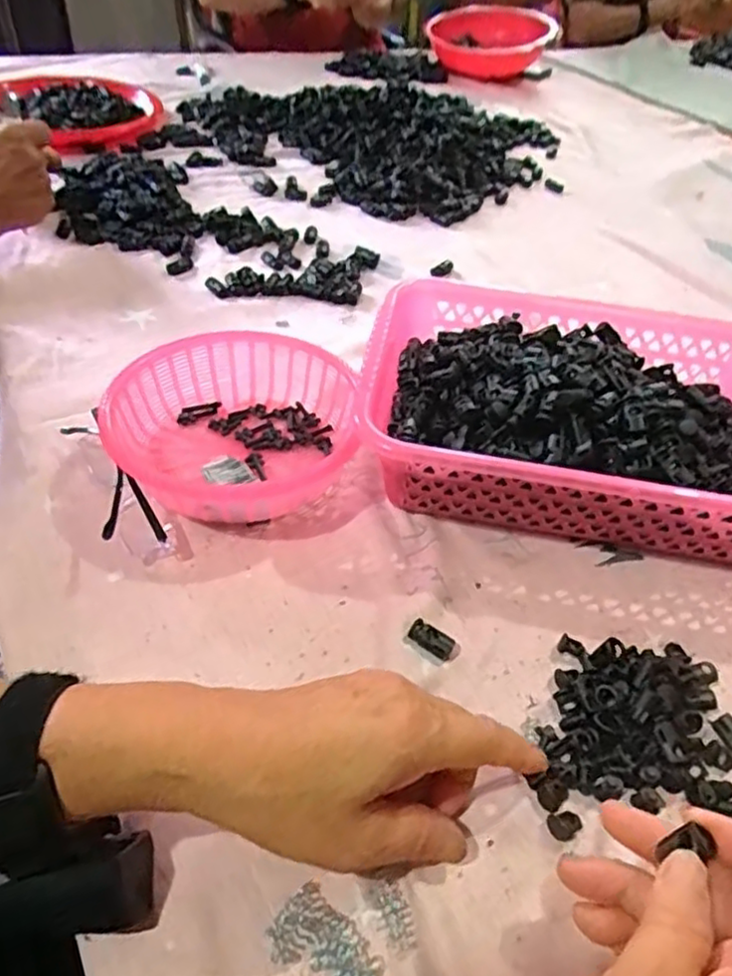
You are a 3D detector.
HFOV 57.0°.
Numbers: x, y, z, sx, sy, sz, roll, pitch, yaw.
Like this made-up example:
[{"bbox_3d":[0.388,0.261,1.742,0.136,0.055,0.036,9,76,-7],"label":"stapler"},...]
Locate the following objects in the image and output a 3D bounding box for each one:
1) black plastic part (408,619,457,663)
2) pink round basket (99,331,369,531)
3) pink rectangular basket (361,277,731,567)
[{"bbox_3d":[0.036,0.084,0.371,0.025,0.010,0.013,28,49,21],"label":"black plastic part"},{"bbox_3d":[-0.082,-0.042,0.462,0.160,0.048,0.168,-21,50,-25],"label":"pink round basket"},{"bbox_3d":[0.154,-0.053,0.476,0.297,0.082,0.209,9,44,4],"label":"pink rectangular basket"}]

